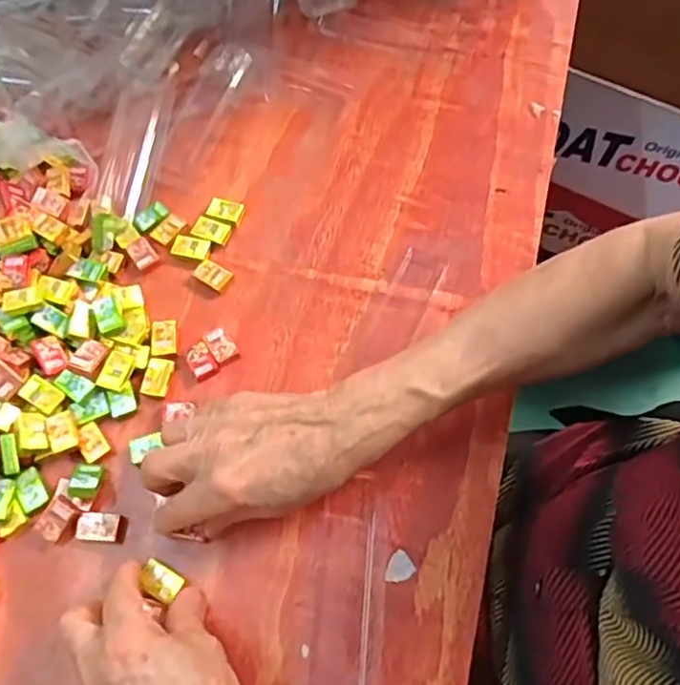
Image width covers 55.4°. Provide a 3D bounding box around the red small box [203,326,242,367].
[{"bbox_3d":[-0.081,0.002,0.441,0.015,0.009,0.026,-32,67,-12],"label":"red small box"}]

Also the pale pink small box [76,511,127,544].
[{"bbox_3d":[-0.146,0.113,0.396,0.027,0.010,0.017,2,65,4],"label":"pale pink small box"}]

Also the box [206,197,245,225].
[{"bbox_3d":[-0.087,-0.100,0.492,0.028,0.010,0.019,10,65,8],"label":"box"}]

